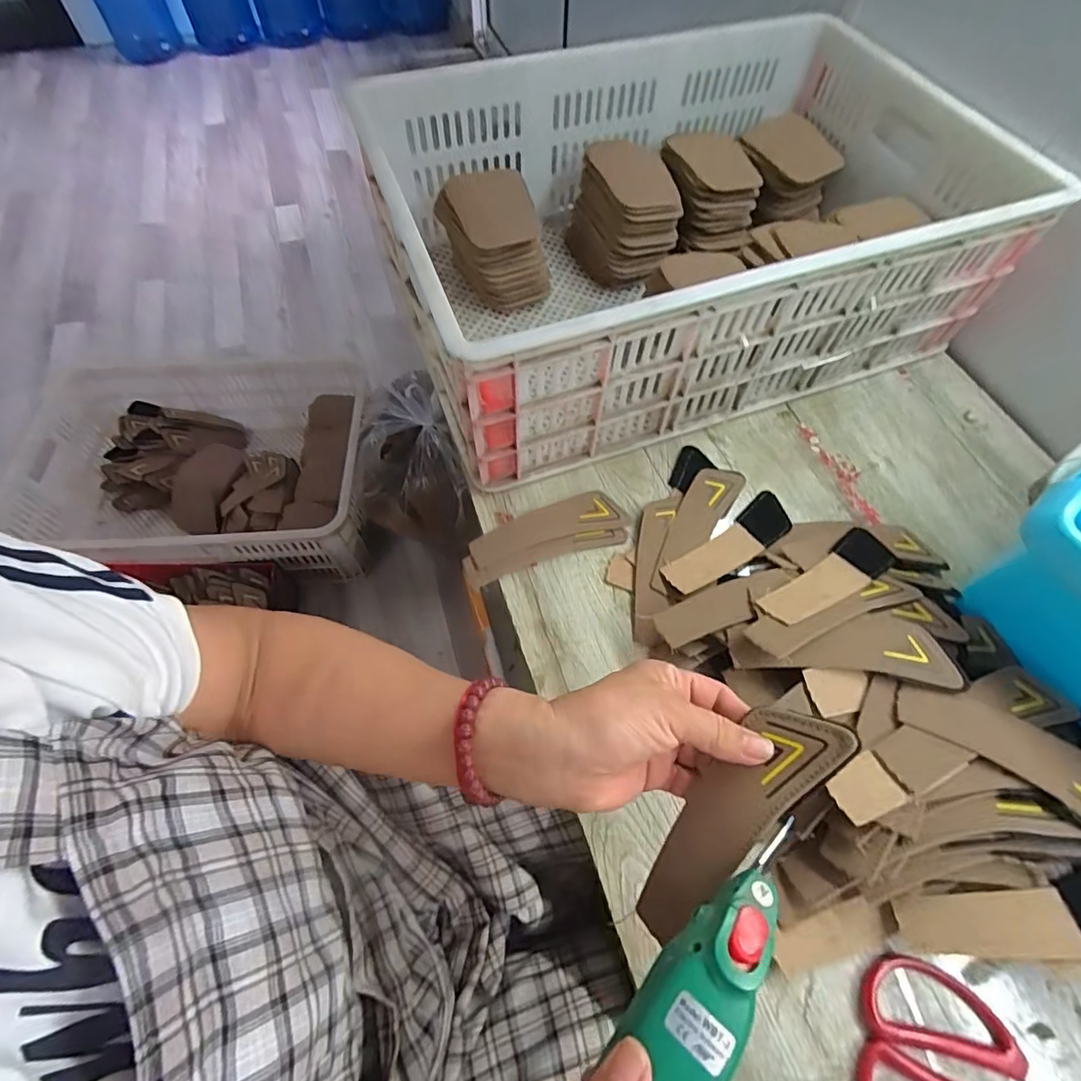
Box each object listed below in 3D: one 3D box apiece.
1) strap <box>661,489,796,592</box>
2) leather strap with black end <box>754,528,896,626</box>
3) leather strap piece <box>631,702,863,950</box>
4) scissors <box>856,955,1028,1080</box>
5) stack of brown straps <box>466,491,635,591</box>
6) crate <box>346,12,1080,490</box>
[{"bbox_3d":[0.182,0.002,0.505,0.154,0.009,0.043,-34,65,-18],"label":"strap"},{"bbox_3d":[0.246,0.029,0.452,0.157,0.005,0.043,-25,42,-28],"label":"leather strap with black end"},{"bbox_3d":[0.098,0.149,0.288,0.041,0.016,0.154,39,104,20],"label":"leather strap piece"},{"bbox_3d":[0.282,0.334,0.328,0.163,0.007,0.096,18,61,10],"label":"scissors"},{"bbox_3d":[0.003,-0.005,0.513,0.157,0.015,0.056,-16,61,-9],"label":"stack of brown straps"},{"bbox_3d":[0.166,-0.353,0.610,0.631,0.192,0.430,-17,61,-10],"label":"crate"}]

